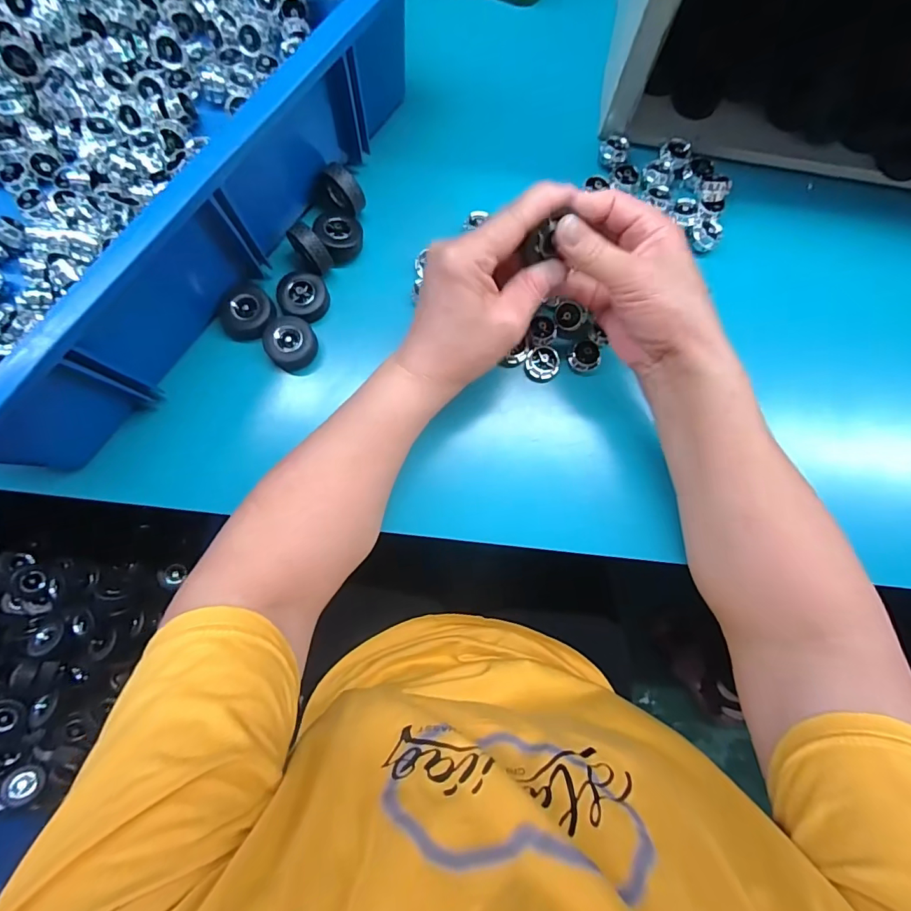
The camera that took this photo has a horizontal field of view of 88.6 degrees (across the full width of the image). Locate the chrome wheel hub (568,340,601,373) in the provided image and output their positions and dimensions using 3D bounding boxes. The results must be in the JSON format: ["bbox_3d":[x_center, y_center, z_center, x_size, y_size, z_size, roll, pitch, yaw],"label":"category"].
[{"bbox_3d":[0.099,-0.076,0.357,0.021,0.009,0.021,0,84,-1],"label":"chrome wheel hub"}]

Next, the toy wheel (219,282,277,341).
[{"bbox_3d":[-0.160,-0.110,0.355,0.041,0.023,0.042,0,84,-1],"label":"toy wheel"}]

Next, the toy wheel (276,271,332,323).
[{"bbox_3d":[-0.116,-0.122,0.356,0.035,0.015,0.034,0,84,-1],"label":"toy wheel"}]

